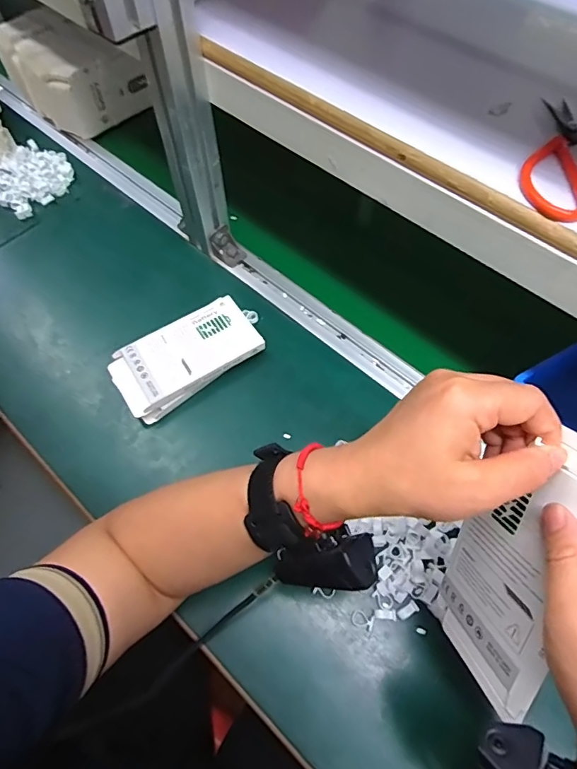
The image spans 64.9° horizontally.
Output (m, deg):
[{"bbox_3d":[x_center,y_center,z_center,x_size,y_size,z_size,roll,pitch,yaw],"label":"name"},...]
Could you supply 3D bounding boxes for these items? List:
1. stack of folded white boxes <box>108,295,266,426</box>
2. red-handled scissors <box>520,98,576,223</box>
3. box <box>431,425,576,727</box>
[{"bbox_3d":[-0.108,-0.031,0.493,0.159,0.028,0.082,-30,66,-16],"label":"stack of folded white boxes"},{"bbox_3d":[0.212,-0.147,0.309,0.095,0.010,0.108,21,64,11],"label":"red-handled scissors"},{"bbox_3d":[0.134,0.104,0.270,0.004,0.169,0.087,7,19,-19],"label":"box"}]

